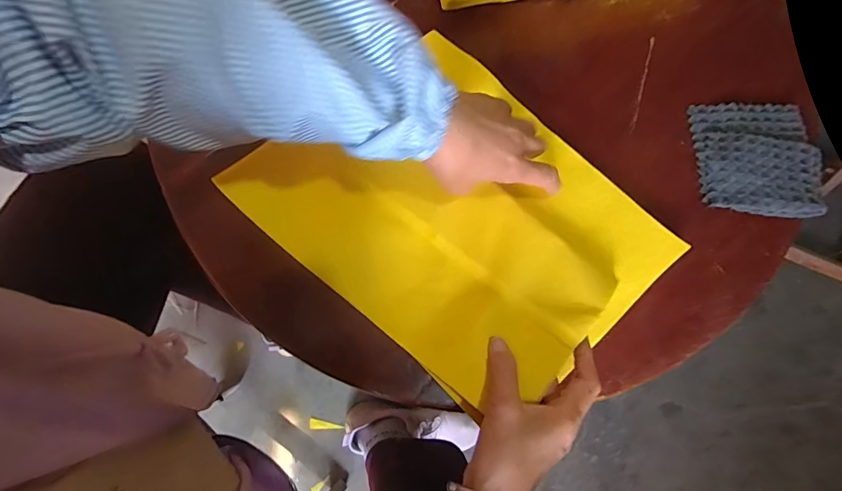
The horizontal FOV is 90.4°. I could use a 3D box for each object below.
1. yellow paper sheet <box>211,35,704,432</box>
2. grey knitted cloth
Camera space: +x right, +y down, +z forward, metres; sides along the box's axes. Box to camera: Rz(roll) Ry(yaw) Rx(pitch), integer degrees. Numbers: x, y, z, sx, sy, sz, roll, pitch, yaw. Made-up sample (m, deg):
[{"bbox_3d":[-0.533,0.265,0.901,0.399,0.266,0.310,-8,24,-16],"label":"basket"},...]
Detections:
[{"bbox_3d":[0.034,-0.029,0.403,0.278,0.039,0.348,-44,81,-10],"label":"yellow paper sheet"},{"bbox_3d":[0.354,-0.093,0.444,0.114,0.021,0.126,2,77,0],"label":"grey knitted cloth"}]

